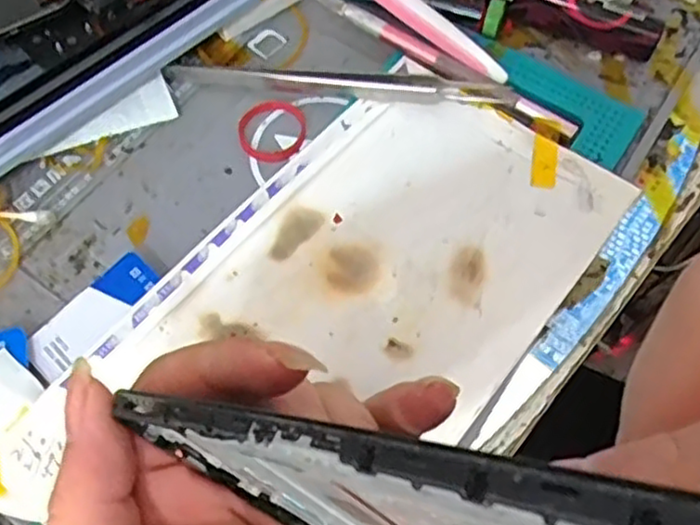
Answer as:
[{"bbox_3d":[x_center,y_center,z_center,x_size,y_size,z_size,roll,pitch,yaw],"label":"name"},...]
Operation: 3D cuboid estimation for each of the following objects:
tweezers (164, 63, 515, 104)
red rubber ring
[{"bbox_3d":[-0.005,-0.081,0.307,0.149,0.008,0.017,8,62,2],"label":"tweezers"},{"bbox_3d":[-0.033,-0.057,0.305,0.029,0.005,0.030,1,62,-2],"label":"red rubber ring"}]

